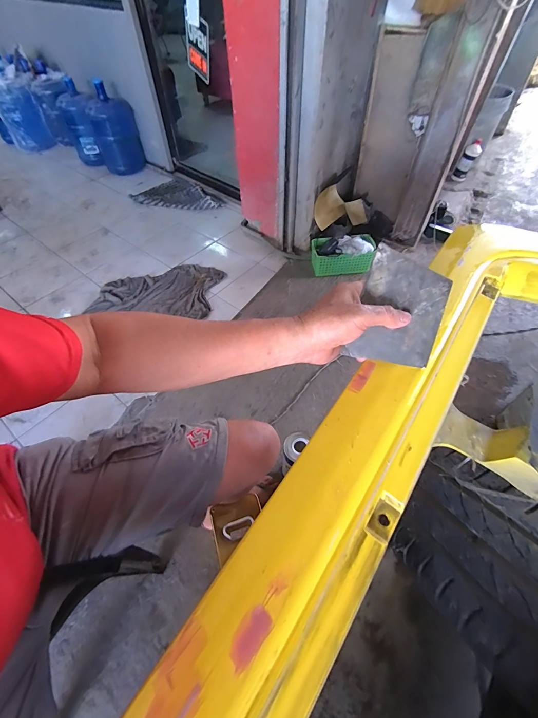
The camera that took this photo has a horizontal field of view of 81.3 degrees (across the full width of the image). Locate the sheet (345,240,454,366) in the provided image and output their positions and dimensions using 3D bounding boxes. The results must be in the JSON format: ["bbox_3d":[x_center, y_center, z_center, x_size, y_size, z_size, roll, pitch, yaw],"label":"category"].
[{"bbox_3d":[0.159,-0.059,0.377,0.097,0.005,0.139,18,81,4],"label":"sheet"}]

